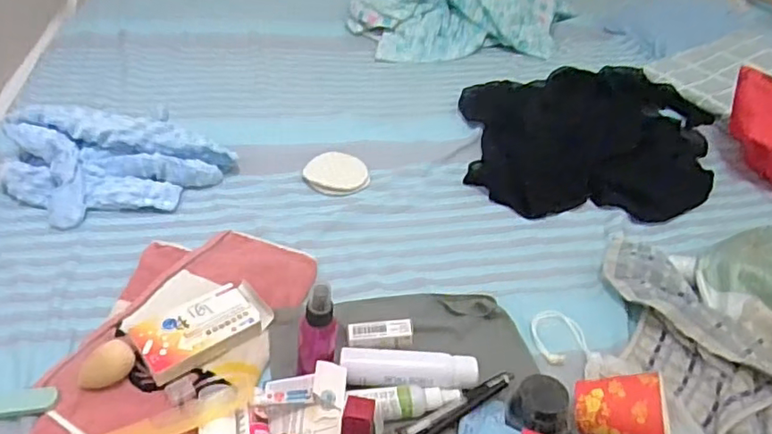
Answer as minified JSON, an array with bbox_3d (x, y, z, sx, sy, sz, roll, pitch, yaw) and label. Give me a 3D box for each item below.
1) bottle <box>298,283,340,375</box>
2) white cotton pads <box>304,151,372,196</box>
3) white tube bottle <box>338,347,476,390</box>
[{"bbox_3d":[-0.069,0.123,0.595,0.043,0.124,0.040,-1,38,-7],"label":"bottle"},{"bbox_3d":[-0.076,-0.068,0.906,0.091,0.011,0.091,38,56,18],"label":"white cotton pads"},{"bbox_3d":[0.026,0.167,0.627,0.147,0.027,0.041,1,38,-3],"label":"white tube bottle"}]

